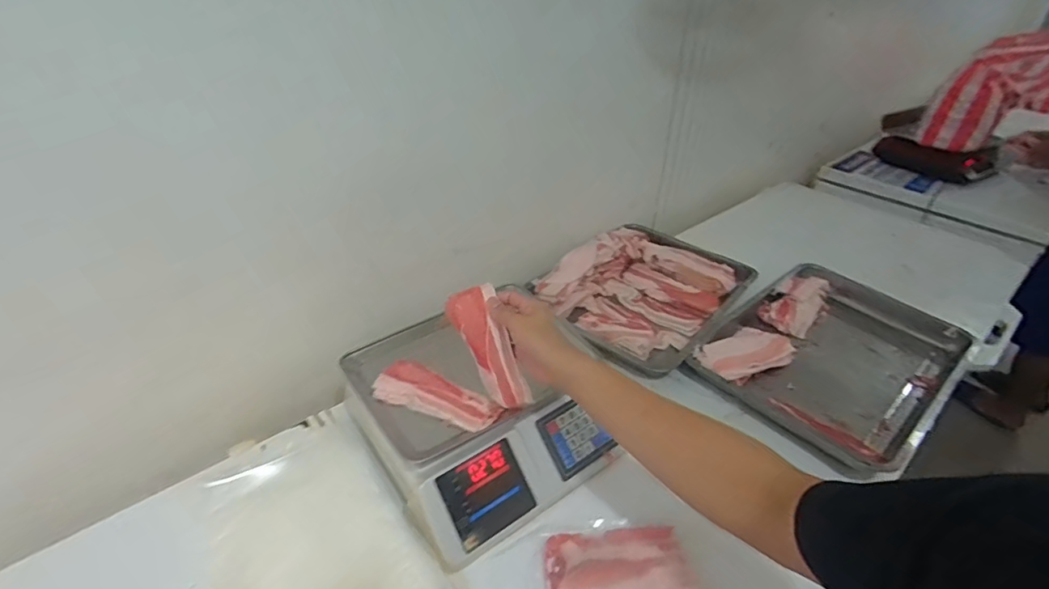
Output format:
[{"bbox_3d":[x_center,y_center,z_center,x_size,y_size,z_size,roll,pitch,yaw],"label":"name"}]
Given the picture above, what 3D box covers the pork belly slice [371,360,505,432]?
[{"bbox_3d":[-0.121,0.138,0.716,0.186,0.013,0.076,15,36,19],"label":"pork belly slice"}]

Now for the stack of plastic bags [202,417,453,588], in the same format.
[{"bbox_3d":[-0.268,0.302,0.640,0.221,0.019,0.363,-22,41,-31],"label":"stack of plastic bags"}]

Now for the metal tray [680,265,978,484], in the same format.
[{"bbox_3d":[0.551,0.101,0.934,0.457,0.058,0.347,-26,43,-35],"label":"metal tray"}]

